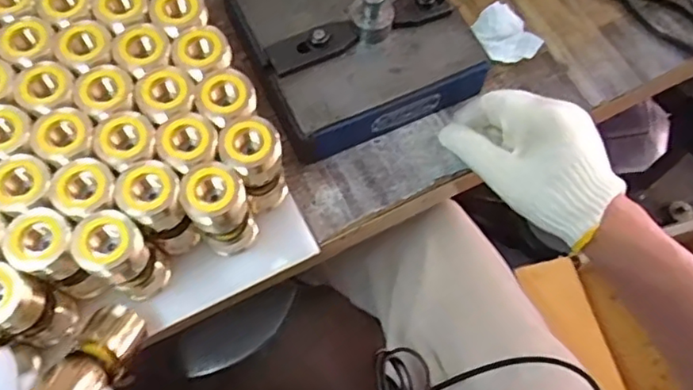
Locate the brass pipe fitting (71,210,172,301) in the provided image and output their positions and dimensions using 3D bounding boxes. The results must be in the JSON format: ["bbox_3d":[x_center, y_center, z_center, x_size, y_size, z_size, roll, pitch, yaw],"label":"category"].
[{"bbox_3d":[-0.153,0.046,0.414,0.038,0.101,0.033,-36,72,-14],"label":"brass pipe fitting"}]

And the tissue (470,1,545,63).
[{"bbox_3d":[0.146,-0.146,0.542,0.061,0.030,0.035,39,73,15],"label":"tissue"}]

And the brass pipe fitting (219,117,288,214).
[{"bbox_3d":[-0.068,-0.018,0.442,0.043,0.098,0.039,-39,73,-15],"label":"brass pipe fitting"}]

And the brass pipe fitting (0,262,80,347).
[{"bbox_3d":[-0.220,0.077,0.400,0.038,0.099,0.038,0,67,0],"label":"brass pipe fitting"}]

